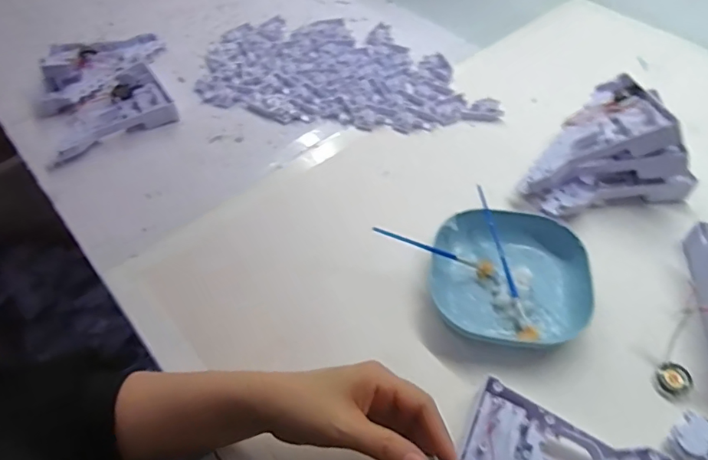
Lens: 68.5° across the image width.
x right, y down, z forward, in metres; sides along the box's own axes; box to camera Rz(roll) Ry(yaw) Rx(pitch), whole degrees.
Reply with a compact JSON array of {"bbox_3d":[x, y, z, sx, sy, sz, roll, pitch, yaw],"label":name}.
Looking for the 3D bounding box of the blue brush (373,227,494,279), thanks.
[{"bbox_3d":[0.076,0.020,0.496,0.122,0.013,0.012,20,51,-9],"label":"blue brush"}]

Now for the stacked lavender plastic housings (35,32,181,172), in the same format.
[{"bbox_3d":[-0.336,-0.195,0.701,0.164,0.049,0.225,-16,53,-10],"label":"stacked lavender plastic housings"}]

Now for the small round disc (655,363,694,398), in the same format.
[{"bbox_3d":[0.266,0.125,0.433,0.028,0.007,0.026,-1,51,2],"label":"small round disc"}]

